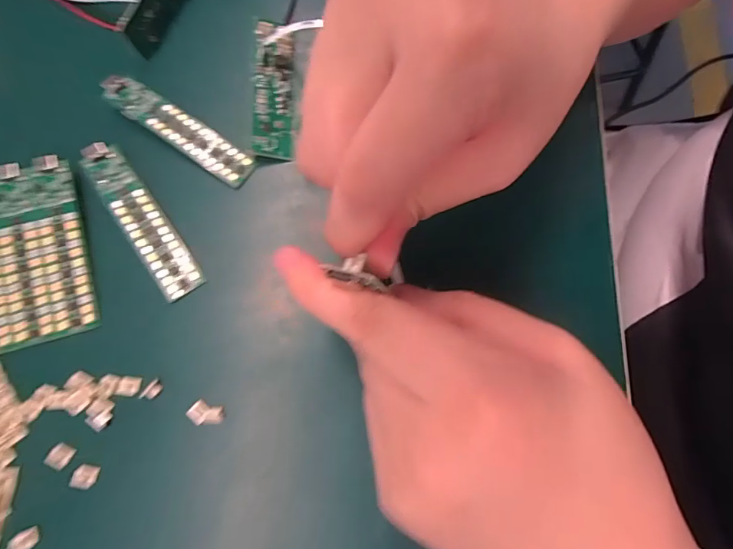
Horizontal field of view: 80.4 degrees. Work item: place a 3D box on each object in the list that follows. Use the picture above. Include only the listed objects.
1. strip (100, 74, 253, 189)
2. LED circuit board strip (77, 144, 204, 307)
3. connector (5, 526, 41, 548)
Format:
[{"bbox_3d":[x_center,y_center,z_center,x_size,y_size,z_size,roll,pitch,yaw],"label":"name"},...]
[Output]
[{"bbox_3d":[-0.096,-0.075,0.221,0.084,0.012,0.018,32,77,8],"label":"strip"},{"bbox_3d":[-0.108,-0.027,0.207,0.018,0.012,0.085,-35,77,-10],"label":"LED circuit board strip"},{"bbox_3d":[-0.138,0.107,0.174,0.011,0.004,0.007,-27,76,-8],"label":"connector"}]

